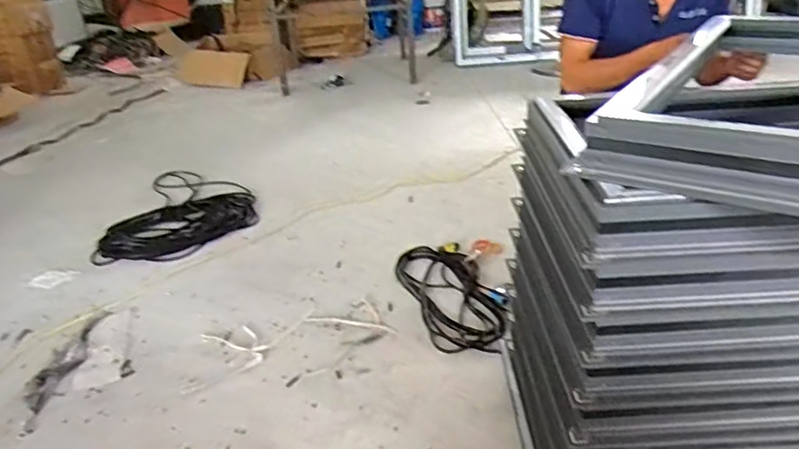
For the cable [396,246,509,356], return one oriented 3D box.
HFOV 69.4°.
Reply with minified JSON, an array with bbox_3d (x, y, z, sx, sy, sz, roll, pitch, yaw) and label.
[{"bbox_3d":[0.167,0.214,1.860,0.268,0.038,0.613,-11,28,-12],"label":"cable"}]

